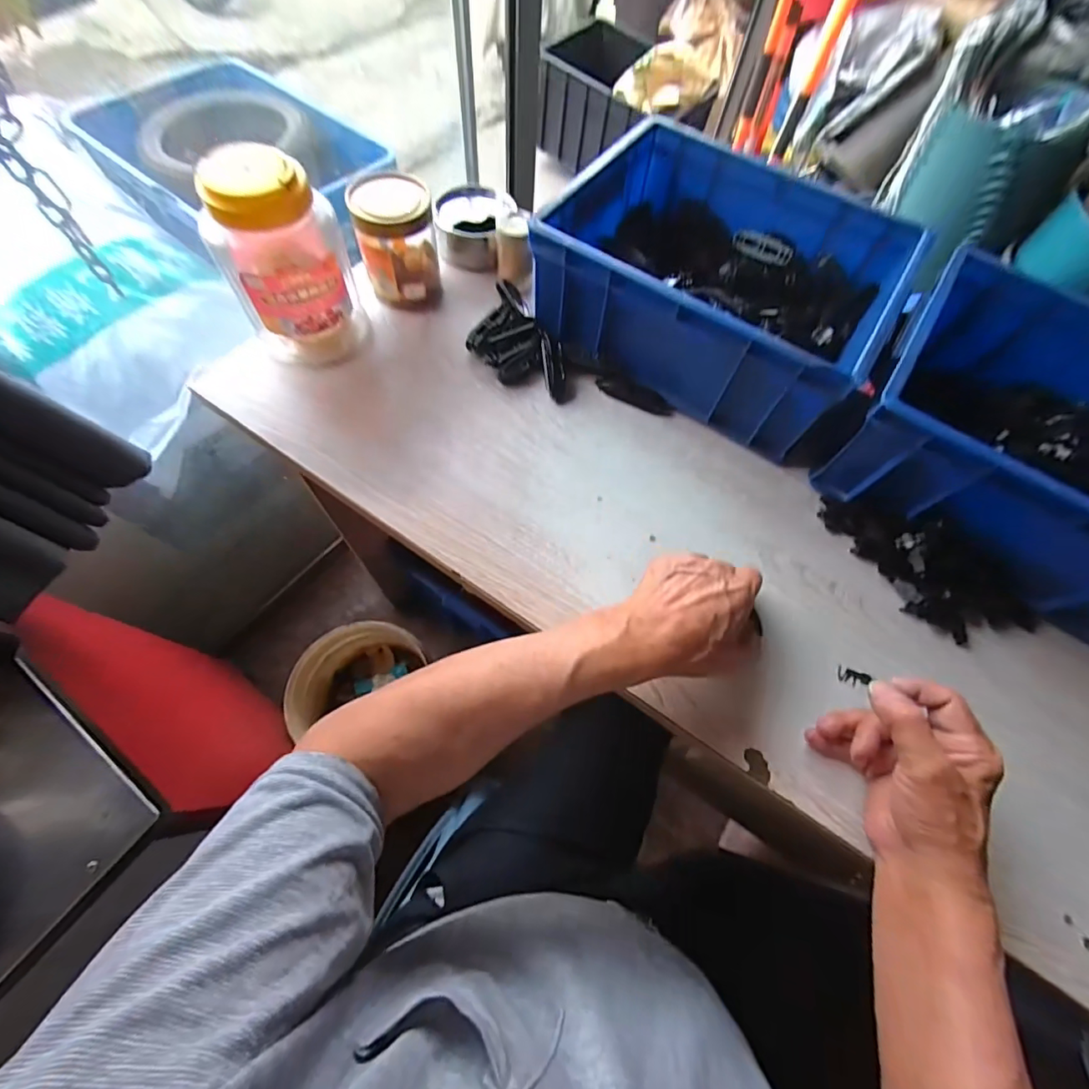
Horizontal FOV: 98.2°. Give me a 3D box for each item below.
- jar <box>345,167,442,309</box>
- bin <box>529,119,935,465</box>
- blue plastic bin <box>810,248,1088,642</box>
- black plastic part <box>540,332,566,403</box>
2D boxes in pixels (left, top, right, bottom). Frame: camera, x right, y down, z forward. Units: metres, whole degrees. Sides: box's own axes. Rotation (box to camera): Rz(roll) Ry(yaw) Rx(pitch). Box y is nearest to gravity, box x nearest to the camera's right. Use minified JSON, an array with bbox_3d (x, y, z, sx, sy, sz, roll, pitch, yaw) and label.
[{"bbox_3d":[-0.163,-0.338,0.529,0.083,0.112,0.080,1,66,-2],"label":"jar"},{"bbox_3d":[0.190,-0.286,0.515,0.324,0.116,0.265,33,68,11],"label":"bin"},{"bbox_3d":[0.483,-0.088,0.452,0.368,0.135,0.267,33,68,12],"label":"blue plastic bin"},{"bbox_3d":[0.011,-0.197,0.523,0.023,0.013,0.078,-10,86,-7],"label":"black plastic part"}]

